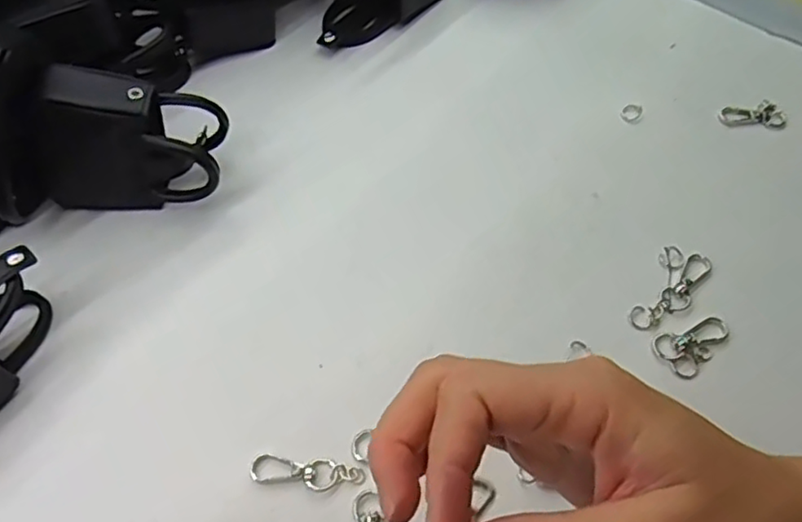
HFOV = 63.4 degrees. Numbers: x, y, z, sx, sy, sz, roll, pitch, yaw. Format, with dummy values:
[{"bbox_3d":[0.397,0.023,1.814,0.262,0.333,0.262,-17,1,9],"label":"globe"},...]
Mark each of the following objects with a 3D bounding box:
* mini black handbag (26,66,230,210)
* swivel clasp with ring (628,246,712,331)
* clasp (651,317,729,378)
[{"bbox_3d":[-0.153,-0.068,0.369,0.099,0.074,0.050,-1,58,0],"label":"mini black handbag"},{"bbox_3d":[0.142,0.016,0.343,0.026,0.009,0.057,31,63,18],"label":"swivel clasp with ring"},{"bbox_3d":[0.146,0.040,0.327,0.039,0.006,0.025,-38,65,-21],"label":"clasp"}]

